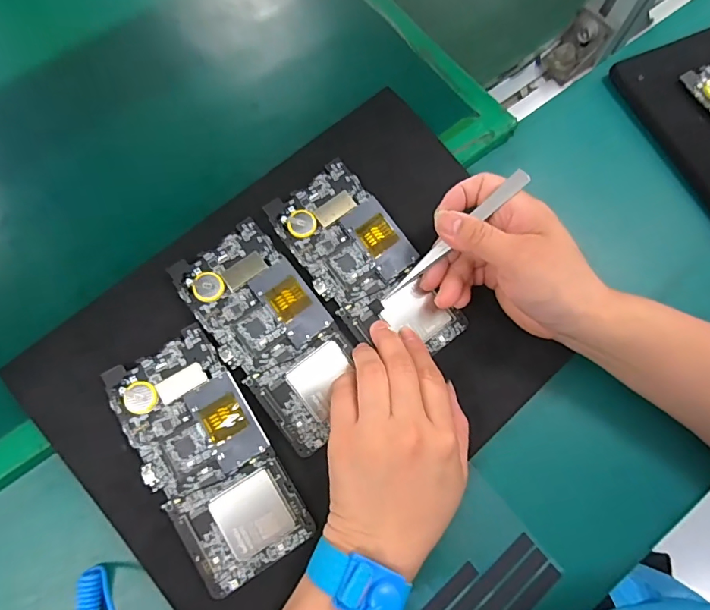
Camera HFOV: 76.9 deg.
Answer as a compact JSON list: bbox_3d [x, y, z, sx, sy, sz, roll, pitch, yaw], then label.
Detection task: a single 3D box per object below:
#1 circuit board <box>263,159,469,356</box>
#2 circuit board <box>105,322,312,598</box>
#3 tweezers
[{"bbox_3d":[0.008,-0.026,0.321,0.073,0.005,0.151,-37,88,-8],"label":"circuit board"},{"bbox_3d":[-0.094,0.096,0.284,0.072,0.004,0.151,-30,83,-12],"label":"circuit board"},{"bbox_3d":[0.066,-0.045,0.301,0.119,0.007,0.010,-42,77,16],"label":"tweezers"}]

